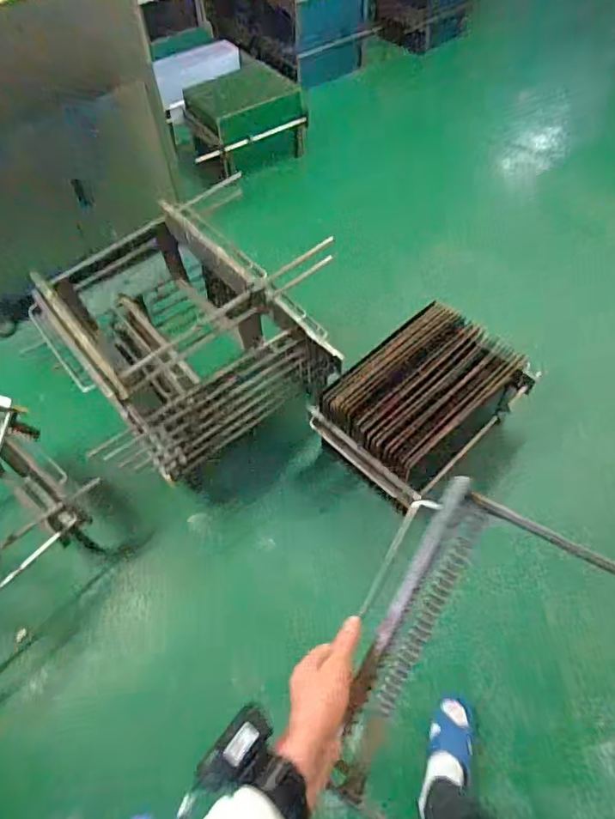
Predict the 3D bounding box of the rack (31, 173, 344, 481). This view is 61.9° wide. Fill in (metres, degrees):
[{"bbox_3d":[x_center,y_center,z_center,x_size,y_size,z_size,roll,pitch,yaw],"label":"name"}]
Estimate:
[{"bbox_3d":[-0.296,-0.216,1.398,0.678,0.436,0.486,-27,58,-15],"label":"rack"}]

